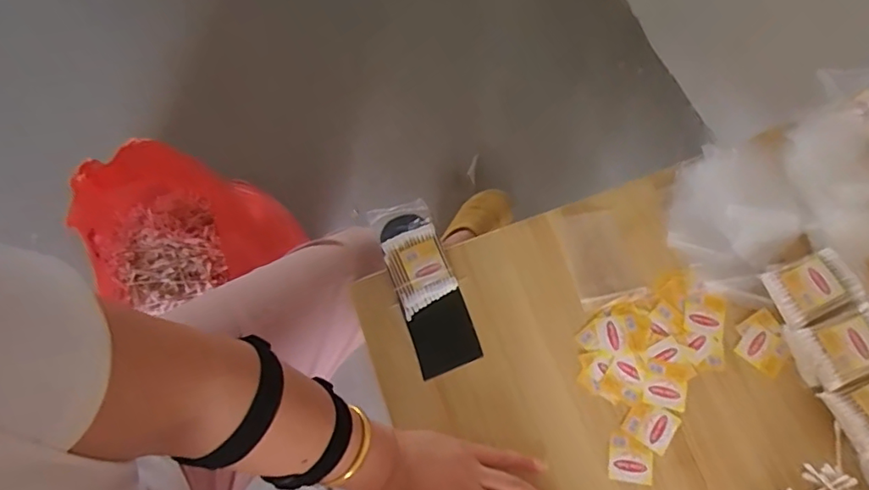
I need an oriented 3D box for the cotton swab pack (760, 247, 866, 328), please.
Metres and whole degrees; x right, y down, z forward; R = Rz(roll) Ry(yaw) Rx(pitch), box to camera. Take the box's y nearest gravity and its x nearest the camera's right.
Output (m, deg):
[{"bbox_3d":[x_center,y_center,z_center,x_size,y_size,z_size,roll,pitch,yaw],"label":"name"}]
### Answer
[{"bbox_3d":[0.356,0.042,0.525,0.075,0.036,0.056,-20,71,-6],"label":"cotton swab pack"}]

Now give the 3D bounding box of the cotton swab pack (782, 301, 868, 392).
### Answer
[{"bbox_3d":[0.372,0.093,0.506,0.080,0.042,0.060,-20,70,-6],"label":"cotton swab pack"}]

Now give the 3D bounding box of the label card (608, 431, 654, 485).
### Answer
[{"bbox_3d":[0.178,0.192,0.496,0.038,0.004,0.040,7,70,4],"label":"label card"}]

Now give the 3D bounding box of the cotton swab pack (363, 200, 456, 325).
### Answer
[{"bbox_3d":[-0.022,0.008,0.566,0.061,0.019,0.115,-20,70,-6],"label":"cotton swab pack"}]

